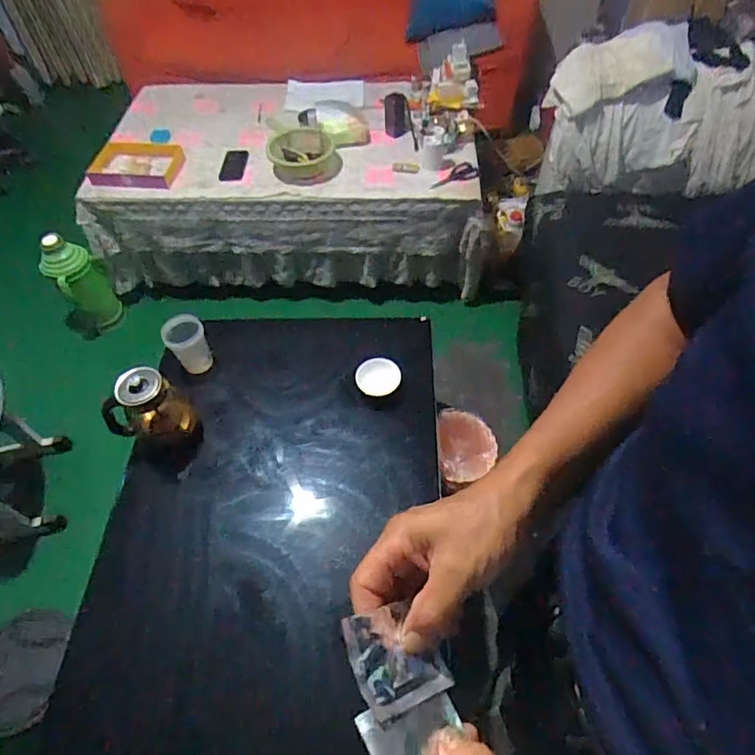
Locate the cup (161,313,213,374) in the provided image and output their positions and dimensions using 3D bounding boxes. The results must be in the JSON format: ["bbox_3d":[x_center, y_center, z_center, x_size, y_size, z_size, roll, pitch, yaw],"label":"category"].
[{"bbox_3d":[-0.470,-0.081,1.269,0.091,0.130,0.091,-1,55,2],"label":"cup"}]

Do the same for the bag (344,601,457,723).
[{"bbox_3d":[0.012,0.175,0.319,0.062,0.008,0.058,-1,49,-39],"label":"bag"}]

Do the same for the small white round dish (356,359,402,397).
[{"bbox_3d":[0.002,-0.003,1.202,0.108,0.017,0.095,-9,57,13],"label":"small white round dish"}]

